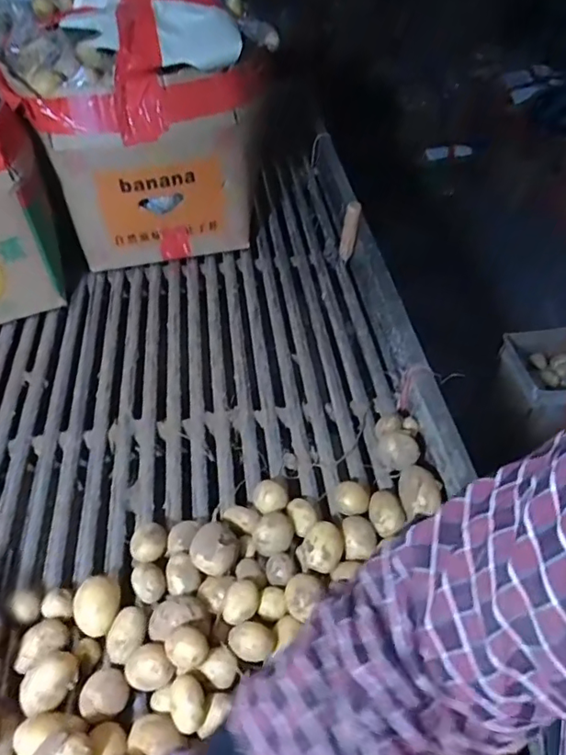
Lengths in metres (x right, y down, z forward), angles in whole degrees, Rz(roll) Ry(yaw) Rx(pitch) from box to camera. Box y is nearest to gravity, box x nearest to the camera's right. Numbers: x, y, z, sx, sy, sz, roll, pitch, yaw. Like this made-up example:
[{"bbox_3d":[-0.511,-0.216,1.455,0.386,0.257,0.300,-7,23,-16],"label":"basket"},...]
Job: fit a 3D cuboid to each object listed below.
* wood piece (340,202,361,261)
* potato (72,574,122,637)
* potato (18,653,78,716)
[{"bbox_3d":[0.107,-0.236,0.874,0.025,0.103,0.015,4,44,5],"label":"wood piece"},{"bbox_3d":[-0.175,0.218,0.521,0.046,0.032,0.047,0,44,0],"label":"potato"},{"bbox_3d":[-0.199,0.262,0.466,0.051,0.034,0.037,-26,50,-24],"label":"potato"}]

